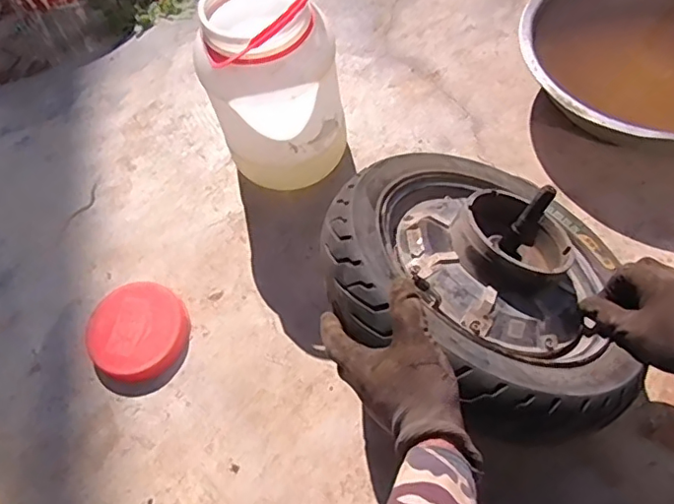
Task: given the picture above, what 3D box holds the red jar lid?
[{"bbox_3d":[-0.265,0.105,0.751,0.129,0.028,0.127,0,70,1],"label":"red jar lid"}]

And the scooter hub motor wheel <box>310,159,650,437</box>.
[{"bbox_3d":[0.162,0.022,0.604,0.341,0.174,0.341,13,43,-12],"label":"scooter hub motor wheel"}]

